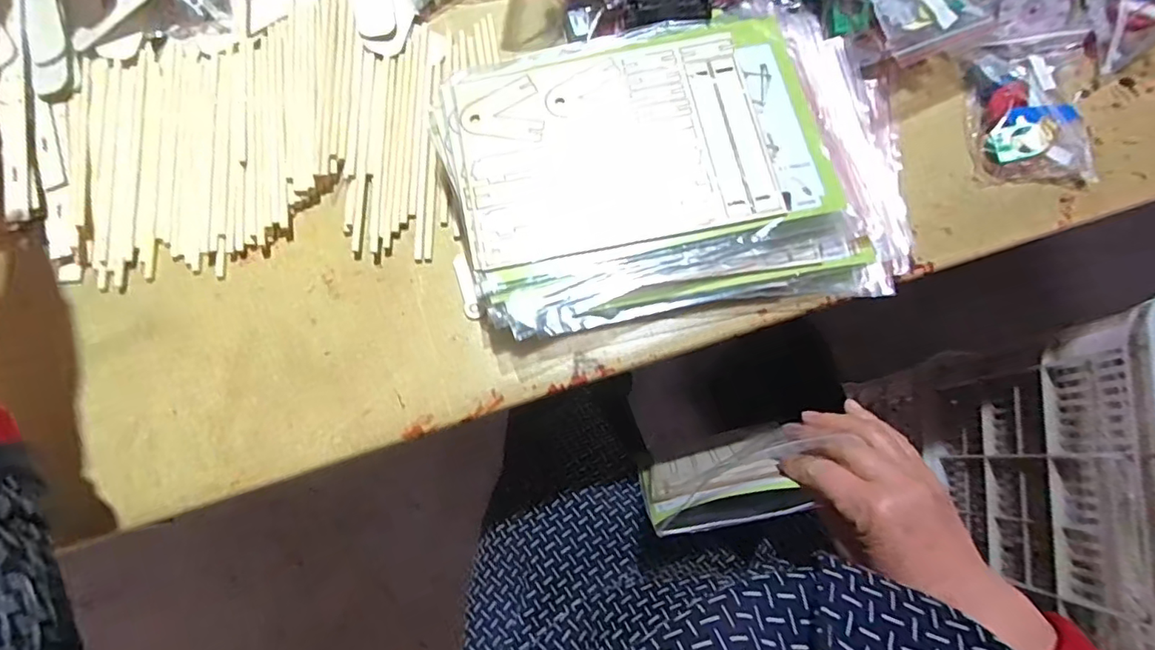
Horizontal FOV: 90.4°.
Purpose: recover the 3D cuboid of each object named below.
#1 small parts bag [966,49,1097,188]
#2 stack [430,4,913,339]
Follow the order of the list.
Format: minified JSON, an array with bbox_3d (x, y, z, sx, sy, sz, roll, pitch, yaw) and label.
[{"bbox_3d":[0.313,-0.145,0.396,0.075,0.019,0.094,2,77,1],"label":"small parts bag"},{"bbox_3d":[0.070,-0.098,0.365,0.291,0.046,0.196,-14,77,-3],"label":"stack"}]

